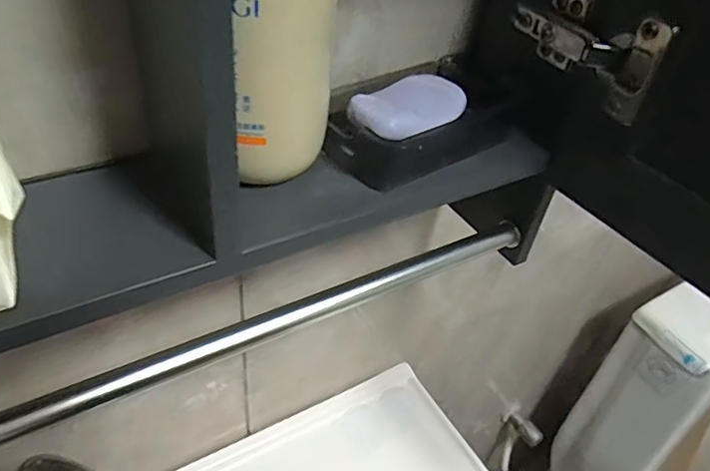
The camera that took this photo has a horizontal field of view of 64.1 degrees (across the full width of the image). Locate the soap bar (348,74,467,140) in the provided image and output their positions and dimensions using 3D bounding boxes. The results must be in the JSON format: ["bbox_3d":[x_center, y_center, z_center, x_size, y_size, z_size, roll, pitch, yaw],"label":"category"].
[{"bbox_3d":[0.036,-0.088,0.380,0.082,0.011,0.051,-28,52,-33],"label":"soap bar"}]

